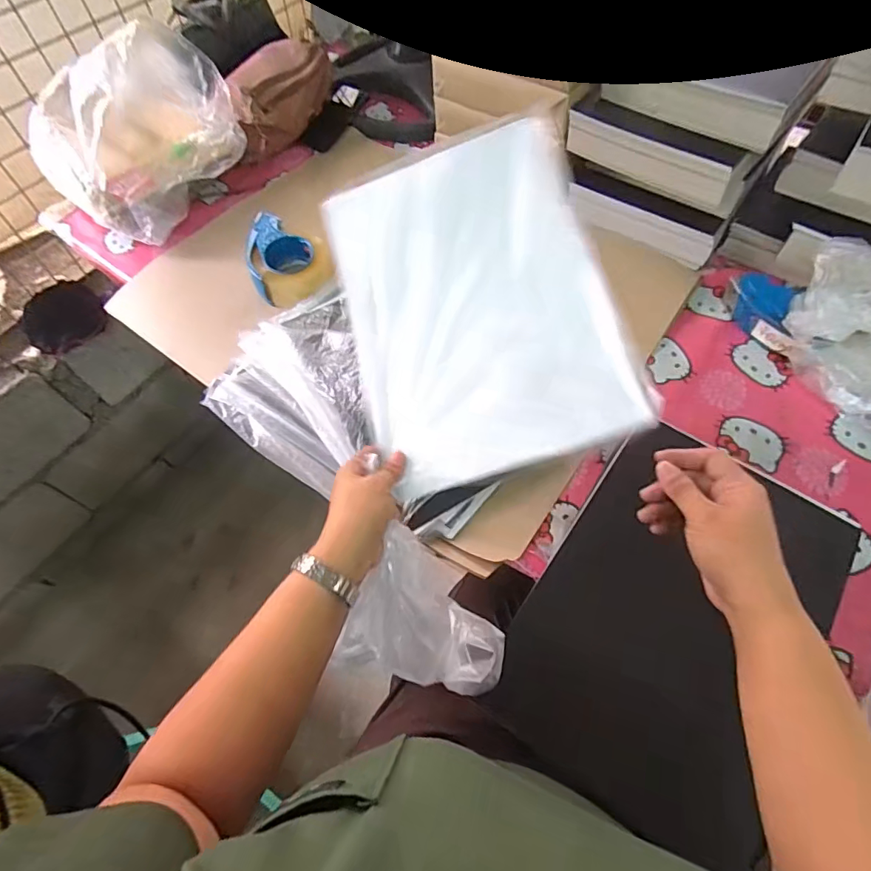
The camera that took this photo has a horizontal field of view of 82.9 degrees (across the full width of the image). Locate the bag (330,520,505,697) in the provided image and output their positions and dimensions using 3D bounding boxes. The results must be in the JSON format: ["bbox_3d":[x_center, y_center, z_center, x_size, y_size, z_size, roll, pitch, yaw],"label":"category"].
[{"bbox_3d":[-0.006,0.178,0.469,0.148,0.109,0.115,21,63,14],"label":"bag"}]

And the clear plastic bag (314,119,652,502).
[{"bbox_3d":[0.039,-0.146,0.520,0.257,0.021,0.377,-17,74,9],"label":"clear plastic bag"}]

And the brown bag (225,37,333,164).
[{"bbox_3d":[-0.303,-0.665,0.963,0.123,0.109,0.298,19,62,13],"label":"brown bag"}]

